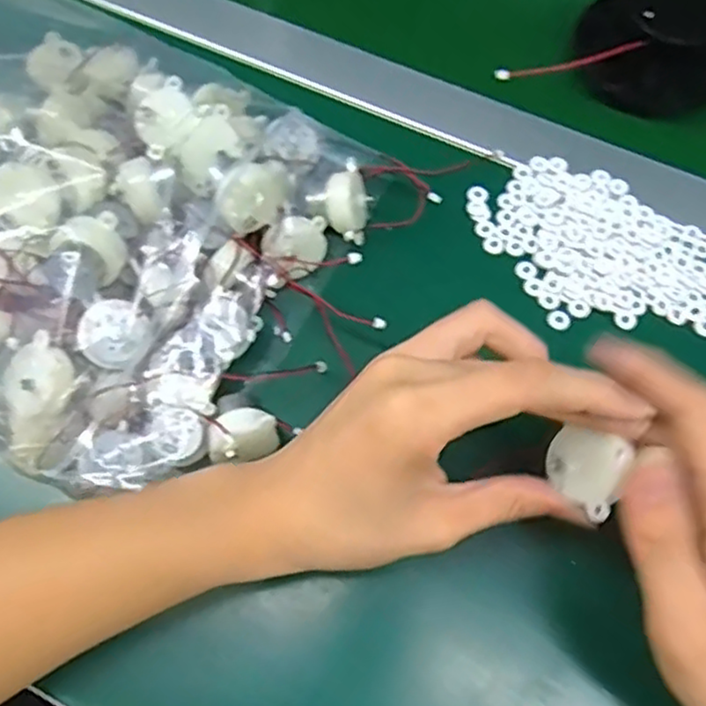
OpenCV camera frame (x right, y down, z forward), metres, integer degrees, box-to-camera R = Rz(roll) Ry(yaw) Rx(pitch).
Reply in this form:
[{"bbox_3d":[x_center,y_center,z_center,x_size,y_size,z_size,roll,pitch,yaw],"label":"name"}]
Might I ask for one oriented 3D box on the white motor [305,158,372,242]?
[{"bbox_3d":[-0.006,-0.080,0.366,0.021,0.032,0.035,4,73,34],"label":"white motor"}]

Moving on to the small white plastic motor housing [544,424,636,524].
[{"bbox_3d":[0.090,0.045,0.266,0.028,0.012,0.031,25,71,11],"label":"small white plastic motor housing"}]

